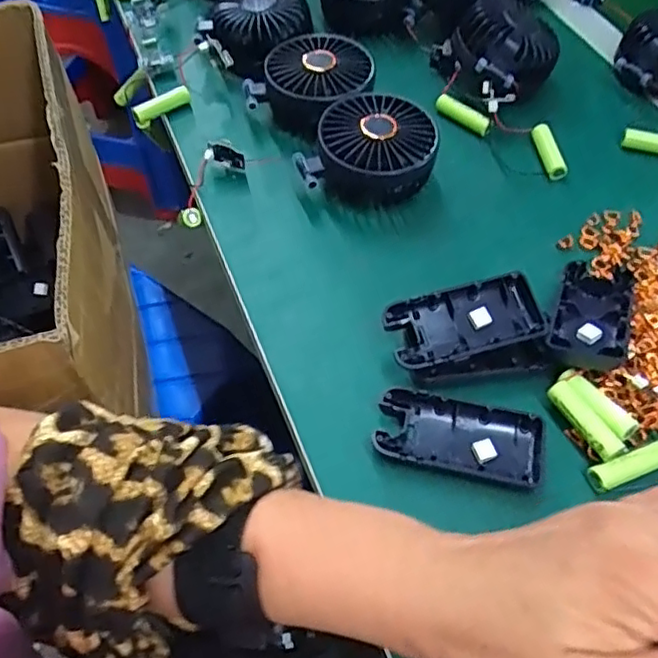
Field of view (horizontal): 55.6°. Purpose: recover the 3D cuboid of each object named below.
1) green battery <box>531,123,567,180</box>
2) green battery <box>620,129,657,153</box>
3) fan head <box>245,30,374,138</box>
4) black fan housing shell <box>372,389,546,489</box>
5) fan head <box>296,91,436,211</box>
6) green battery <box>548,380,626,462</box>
[{"bbox_3d":[0.175,-0.140,0.491,0.014,0.013,0.050,-8,58,-5],"label":"green battery"},{"bbox_3d":[0.260,-0.148,0.496,0.052,0.012,0.014,11,58,7],"label":"green battery"},{"bbox_3d":[-0.011,-0.196,0.507,0.084,0.046,0.093,38,65,22],"label":"fan head"},{"bbox_3d":[0.076,0.061,0.356,0.094,0.011,0.042,10,58,6],"label":"black fan housing shell"},{"bbox_3d":[0.029,-0.133,0.464,0.096,0.049,0.080,7,58,4],"label":"fan head"},{"bbox_3d":[0.147,0.054,0.360,0.016,0.017,0.051,-24,60,-14],"label":"green battery"}]

